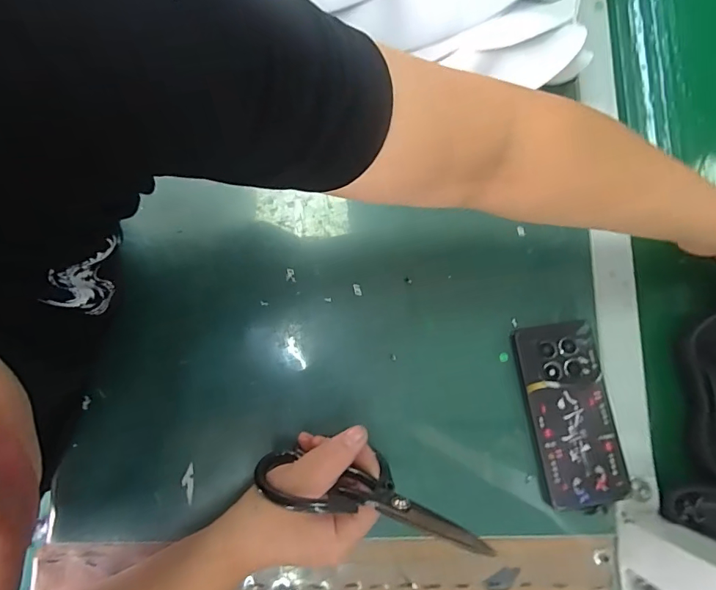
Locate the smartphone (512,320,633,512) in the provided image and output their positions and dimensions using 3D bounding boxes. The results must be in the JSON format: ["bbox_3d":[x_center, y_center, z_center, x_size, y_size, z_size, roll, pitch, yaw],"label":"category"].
[{"bbox_3d":[0.196,0.108,0.412,0.076,0.017,0.160,-7,81,-5],"label":"smartphone"}]

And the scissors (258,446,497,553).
[{"bbox_3d":[0.006,0.140,0.328,0.170,0.076,0.009,4,100,15],"label":"scissors"}]

